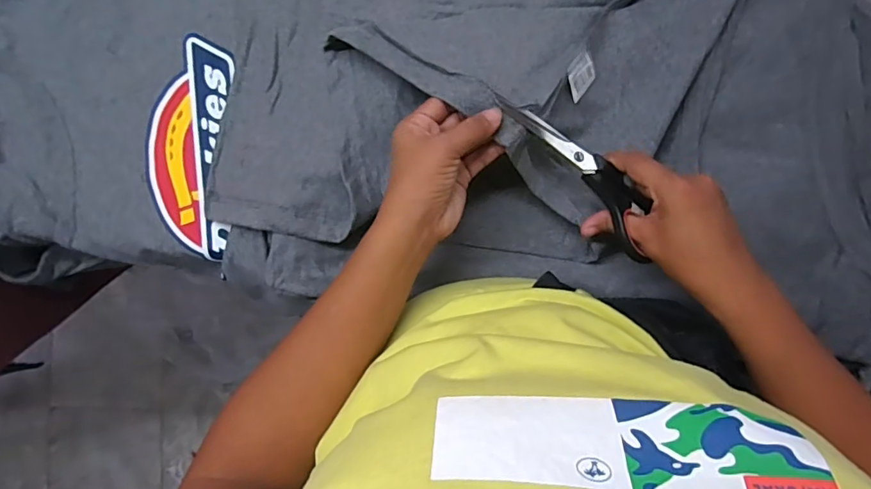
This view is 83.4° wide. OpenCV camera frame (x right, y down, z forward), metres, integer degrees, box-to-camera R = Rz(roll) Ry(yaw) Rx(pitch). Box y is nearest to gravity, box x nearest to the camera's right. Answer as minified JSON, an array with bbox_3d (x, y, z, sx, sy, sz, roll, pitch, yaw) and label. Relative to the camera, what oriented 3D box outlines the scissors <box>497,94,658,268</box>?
[{"bbox_3d":[0.111,-0.056,0.376,0.154,0.017,0.042,42,93,-4],"label":"scissors"}]

